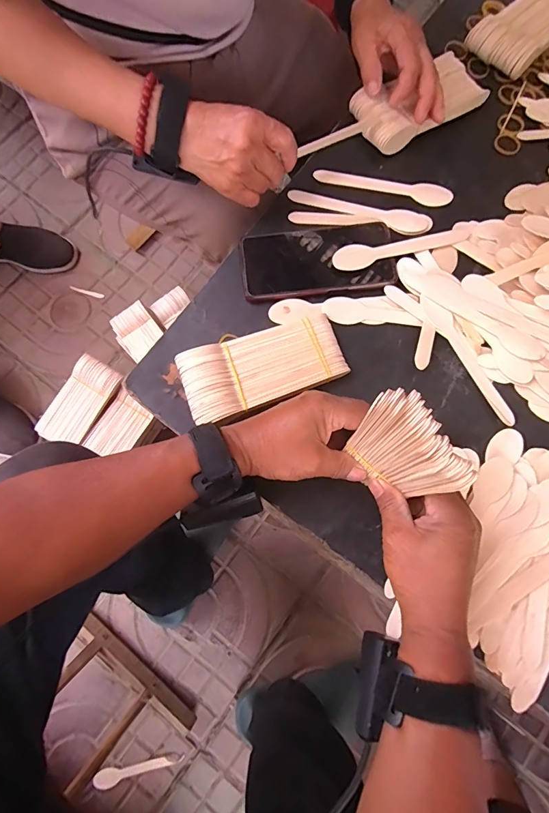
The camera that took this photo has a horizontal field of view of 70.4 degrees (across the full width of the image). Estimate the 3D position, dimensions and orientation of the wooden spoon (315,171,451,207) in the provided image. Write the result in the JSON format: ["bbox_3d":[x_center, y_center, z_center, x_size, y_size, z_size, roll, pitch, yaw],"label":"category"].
[{"bbox_3d":[0.124,-0.252,0.444,0.154,0.006,0.026,12,76,2],"label":"wooden spoon"}]

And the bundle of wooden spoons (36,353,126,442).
[{"bbox_3d":[-0.332,-0.008,0.661,0.074,0.028,0.151,31,78,8],"label":"bundle of wooden spoons"}]

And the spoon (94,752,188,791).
[{"bbox_3d":[-0.236,0.628,0.676,0.156,0.006,0.030,-17,76,-3],"label":"spoon"}]

